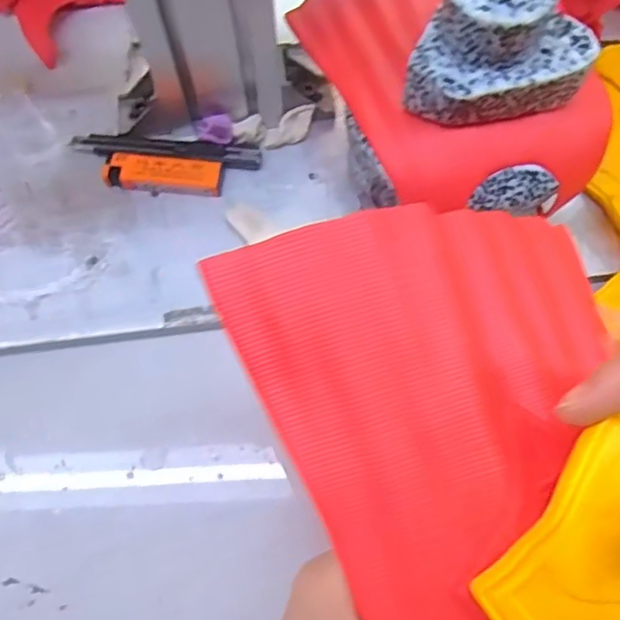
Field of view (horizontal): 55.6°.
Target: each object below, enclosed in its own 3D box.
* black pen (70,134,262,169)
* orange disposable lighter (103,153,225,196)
[{"bbox_3d":[-0.102,-0.111,0.411,0.135,0.012,0.019,7,69,4],"label":"black pen"},{"bbox_3d":[-0.101,-0.093,0.404,0.079,0.014,0.024,5,69,3],"label":"orange disposable lighter"}]

